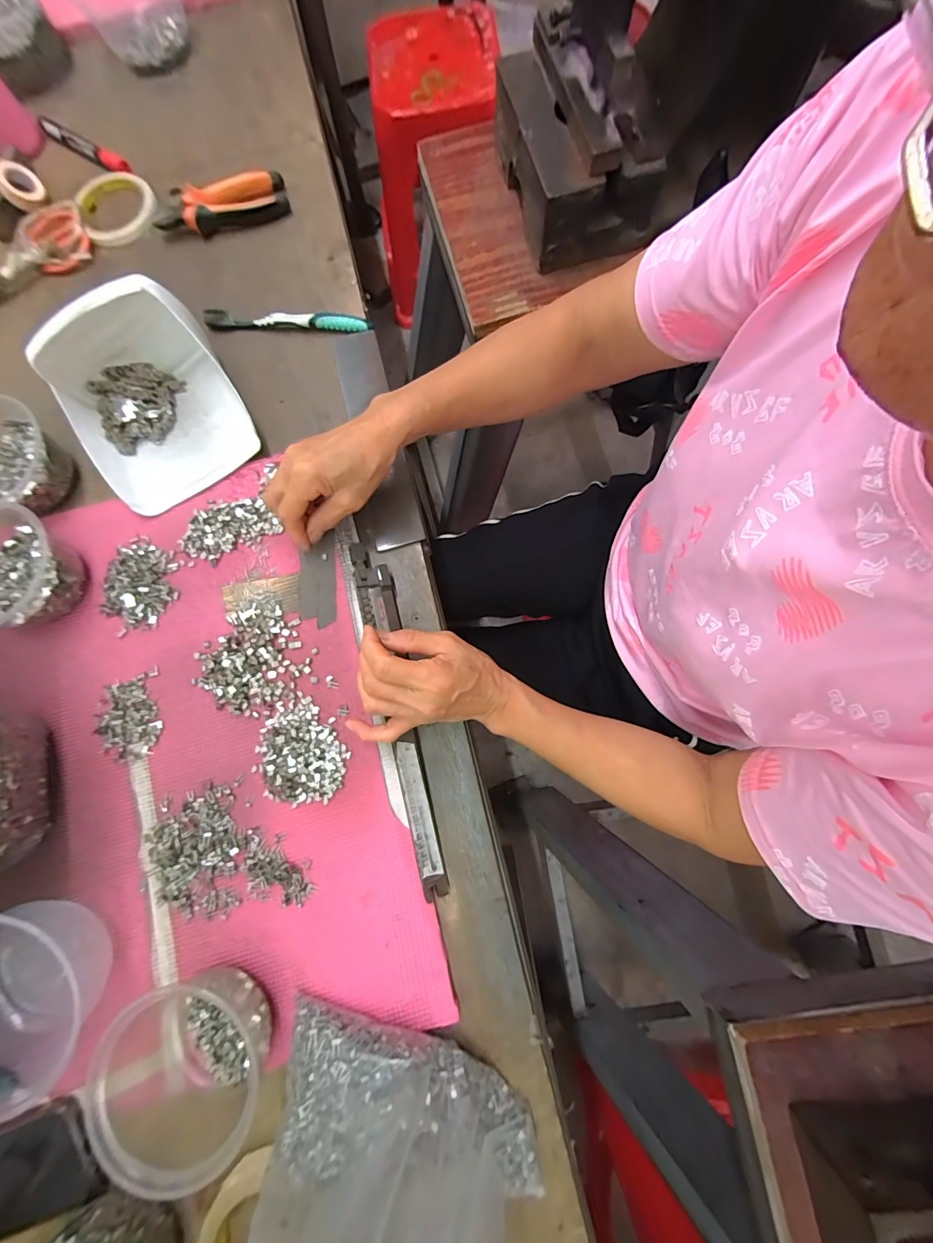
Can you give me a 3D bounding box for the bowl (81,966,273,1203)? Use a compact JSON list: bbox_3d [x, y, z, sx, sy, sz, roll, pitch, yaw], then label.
[{"bbox_3d":[-0.209,0.336,0.302,0.117,0.061,0.132,26,81,6],"label":"bowl"}]

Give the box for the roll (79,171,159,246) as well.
[{"bbox_3d":[-0.419,-0.498,0.498,0.089,0.015,0.104,-33,80,-3],"label":"roll"}]

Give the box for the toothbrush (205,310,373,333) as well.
[{"bbox_3d":[-0.195,-0.328,0.455,0.181,0.015,0.016,2,79,0],"label":"toothbrush"}]

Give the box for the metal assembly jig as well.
[{"bbox_3d":[-0.059,0.075,0.371,0.030,0.017,0.311,-14,79,-3],"label":"metal assembly jig"}]

